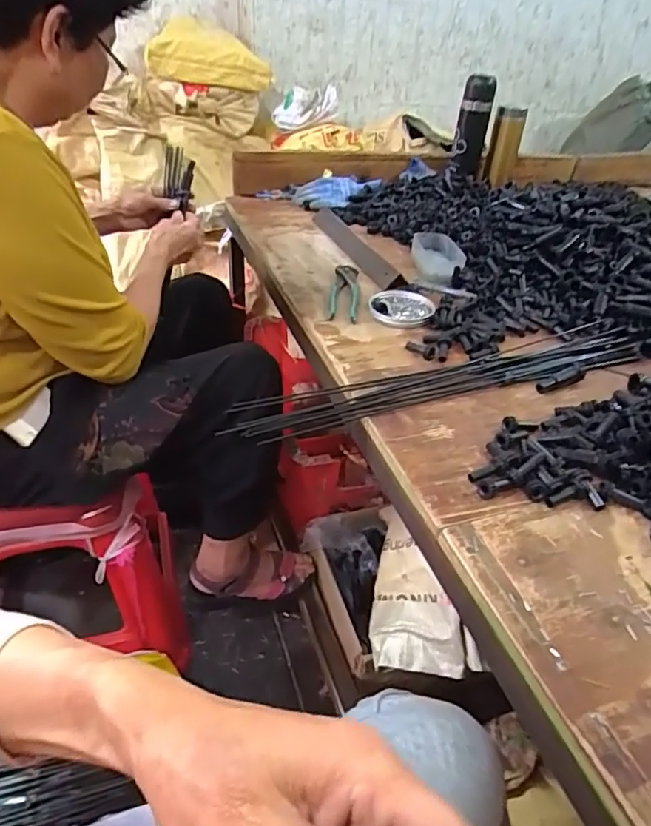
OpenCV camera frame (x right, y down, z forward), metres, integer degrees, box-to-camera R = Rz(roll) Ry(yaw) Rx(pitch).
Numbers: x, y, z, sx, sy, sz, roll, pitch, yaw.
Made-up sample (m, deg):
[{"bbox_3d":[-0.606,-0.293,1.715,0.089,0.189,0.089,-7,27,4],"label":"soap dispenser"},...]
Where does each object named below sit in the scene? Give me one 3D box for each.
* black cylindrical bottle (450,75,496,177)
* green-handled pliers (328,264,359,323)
[{"bbox_3d":[0.314,-0.617,1.181,0.065,0.173,0.078,12,38,8],"label":"black cylindrical bottle"},{"bbox_3d":[0.028,-0.179,0.808,0.040,0.013,0.167,6,37,1],"label":"green-handled pliers"}]

